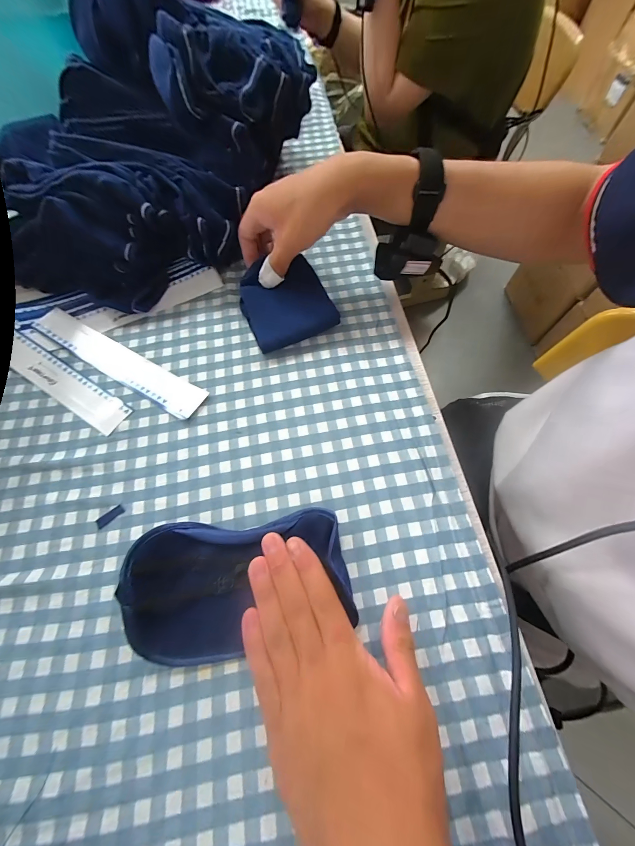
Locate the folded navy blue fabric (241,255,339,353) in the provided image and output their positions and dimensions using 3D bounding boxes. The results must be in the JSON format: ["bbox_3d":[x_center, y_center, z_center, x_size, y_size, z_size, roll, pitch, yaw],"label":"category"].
[{"bbox_3d":[-0.037,-0.134,0.330,0.089,0.023,0.101,-24,69,-9],"label":"folded navy blue fabric"}]

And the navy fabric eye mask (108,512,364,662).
[{"bbox_3d":[-0.054,0.114,0.215,0.152,0.027,0.090,-6,67,-2],"label":"navy fabric eye mask"}]

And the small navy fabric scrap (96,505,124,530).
[{"bbox_3d":[-0.173,0.078,0.250,0.022,0.004,0.008,-37,71,-14],"label":"small navy fabric scrap"}]

